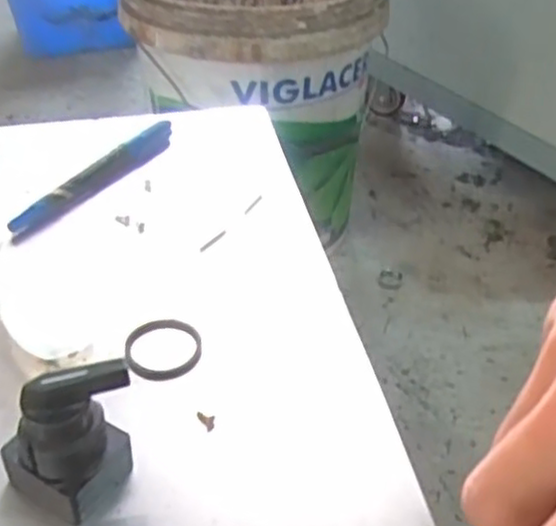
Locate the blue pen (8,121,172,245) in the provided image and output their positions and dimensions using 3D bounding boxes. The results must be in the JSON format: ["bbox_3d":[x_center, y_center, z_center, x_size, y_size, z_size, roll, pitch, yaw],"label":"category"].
[{"bbox_3d":[-0.103,-0.052,0.435,0.016,0.013,0.136,19,41,22],"label":"blue pen"}]

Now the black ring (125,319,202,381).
[{"bbox_3d":[-0.052,0.037,0.328,0.033,0.007,0.036,1,37,-1],"label":"black ring"}]

